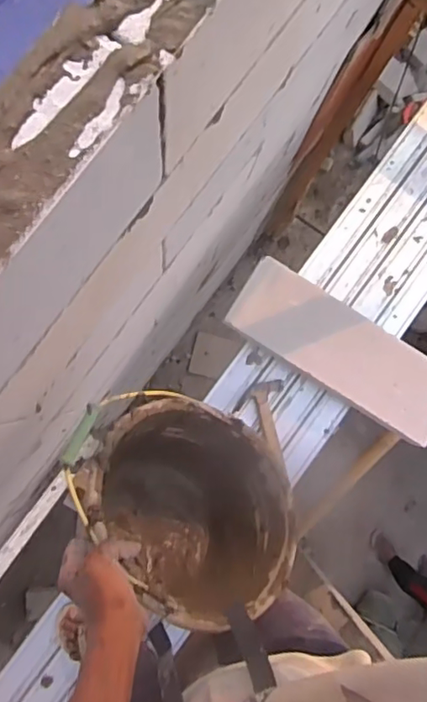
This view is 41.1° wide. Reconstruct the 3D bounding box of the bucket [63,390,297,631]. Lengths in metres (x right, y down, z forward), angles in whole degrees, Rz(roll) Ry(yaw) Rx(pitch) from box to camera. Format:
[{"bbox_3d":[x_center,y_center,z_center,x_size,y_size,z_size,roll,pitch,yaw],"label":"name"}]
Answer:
[{"bbox_3d":[-0.050,0.214,0.783,0.263,0.260,0.304,-25,81,-26],"label":"bucket"}]

